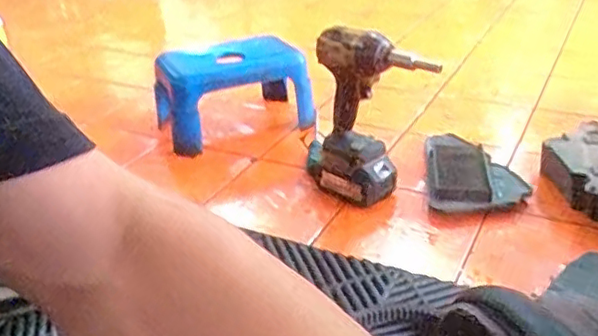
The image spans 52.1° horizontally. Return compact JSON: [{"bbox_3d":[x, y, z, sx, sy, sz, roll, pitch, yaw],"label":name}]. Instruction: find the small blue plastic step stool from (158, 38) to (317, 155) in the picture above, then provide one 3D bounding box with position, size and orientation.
[{"bbox_3d":[-0.128,-0.138,1.136,0.280,0.158,0.168,-18,31,-25],"label":"small blue plastic step stool"}]

